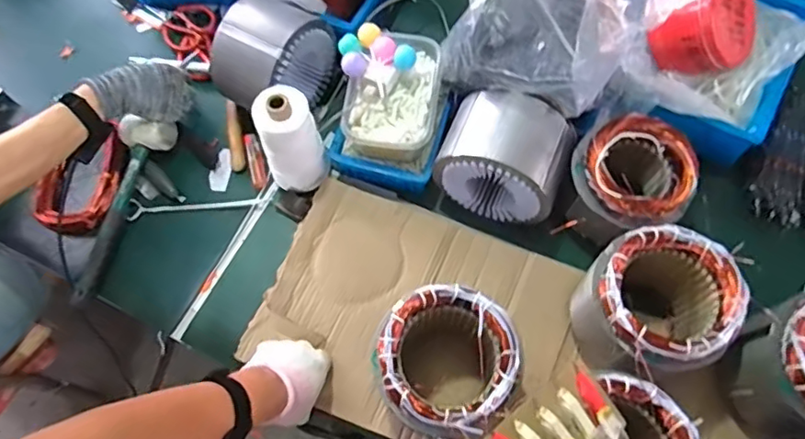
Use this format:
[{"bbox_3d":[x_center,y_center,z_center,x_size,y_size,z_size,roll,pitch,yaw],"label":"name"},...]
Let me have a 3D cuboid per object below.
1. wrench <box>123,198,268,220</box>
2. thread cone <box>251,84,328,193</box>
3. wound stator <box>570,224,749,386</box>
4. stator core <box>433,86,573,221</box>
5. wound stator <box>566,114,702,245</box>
[{"bbox_3d":[-0.288,-0.022,0.812,0.193,0.008,0.027,-7,66,-1],"label":"wrench"},{"bbox_3d":[-0.139,-0.092,0.742,0.069,0.165,0.069,-1,66,1],"label":"thread cone"},{"bbox_3d":[0.281,0.099,0.655,0.137,0.155,0.147,-1,66,1],"label":"wound stator"},{"bbox_3d":[0.131,-0.075,0.744,0.149,0.146,0.110,19,68,10],"label":"stator core"},{"bbox_3d":[0.286,-0.045,0.729,0.137,0.124,0.136,-1,66,1],"label":"wound stator"}]

